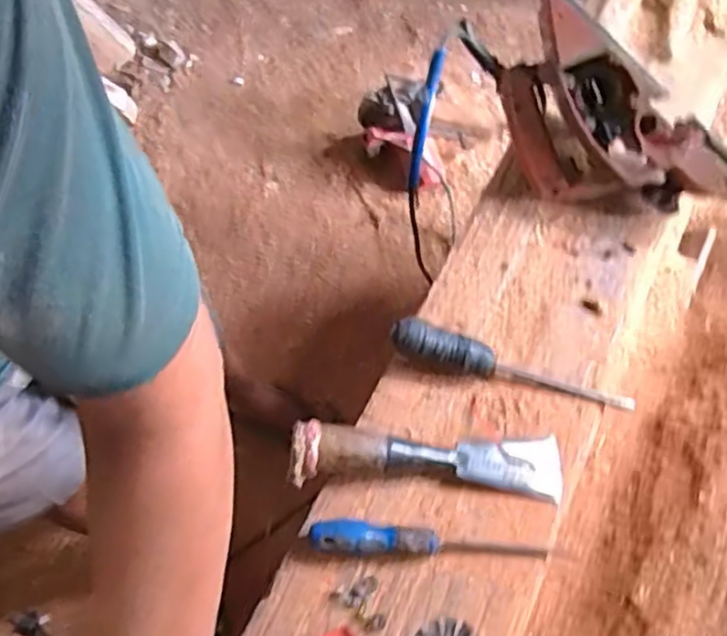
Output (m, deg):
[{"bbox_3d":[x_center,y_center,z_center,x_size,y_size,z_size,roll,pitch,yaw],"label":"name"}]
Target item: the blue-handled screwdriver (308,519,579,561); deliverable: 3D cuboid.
[{"bbox_3d":[0.068,0.191,0.596,0.224,0.020,0.025,9,62,-11],"label":"blue-handled screwdriver"}]

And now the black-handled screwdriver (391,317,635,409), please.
[{"bbox_3d":[0.138,0.050,0.666,0.231,0.032,0.034,19,64,-7],"label":"black-handled screwdriver"}]

